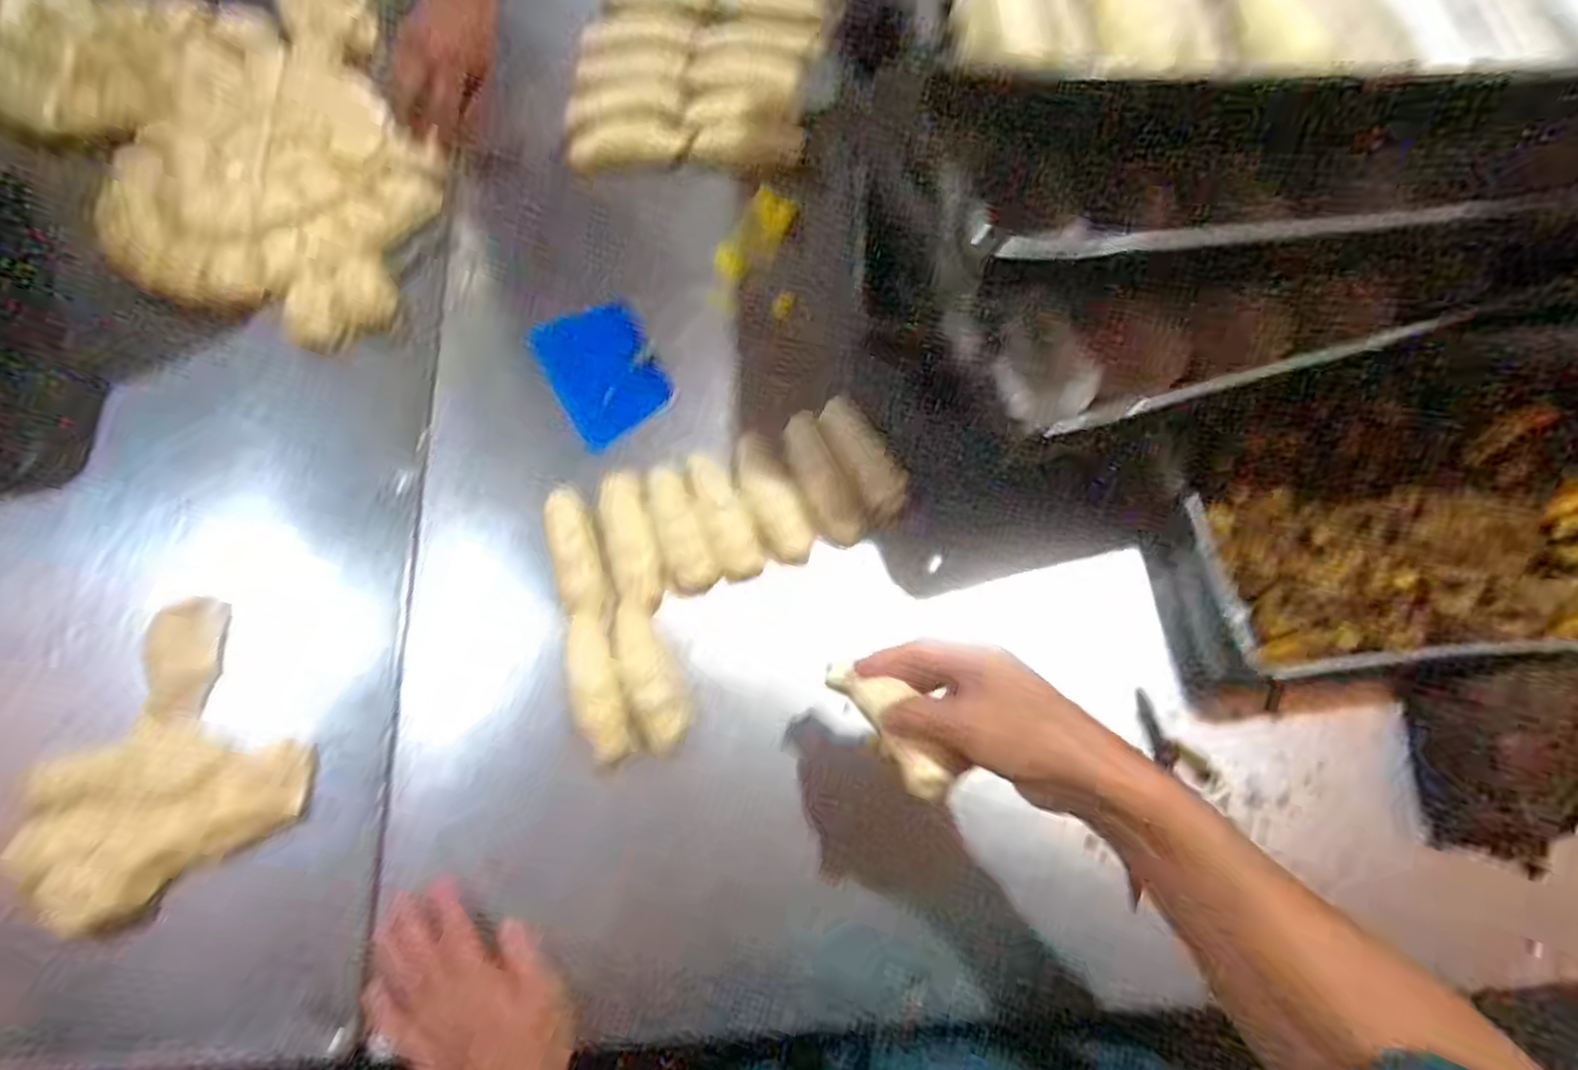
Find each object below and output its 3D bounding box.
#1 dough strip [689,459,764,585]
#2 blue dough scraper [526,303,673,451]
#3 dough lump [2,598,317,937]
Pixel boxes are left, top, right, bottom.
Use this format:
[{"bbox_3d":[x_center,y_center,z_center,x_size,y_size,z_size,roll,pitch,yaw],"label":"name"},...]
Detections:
[{"bbox_3d":[-0.051,-0.016,0.596,0.035,0.012,0.109,-21,73,-6],"label":"dough strip"},{"bbox_3d":[-0.163,-0.147,0.663,0.093,0.005,0.127,-31,75,-9],"label":"blue dough scraper"},{"bbox_3d":[-0.464,0.173,0.550,0.186,0.027,0.187,-42,77,-12],"label":"dough lump"}]

